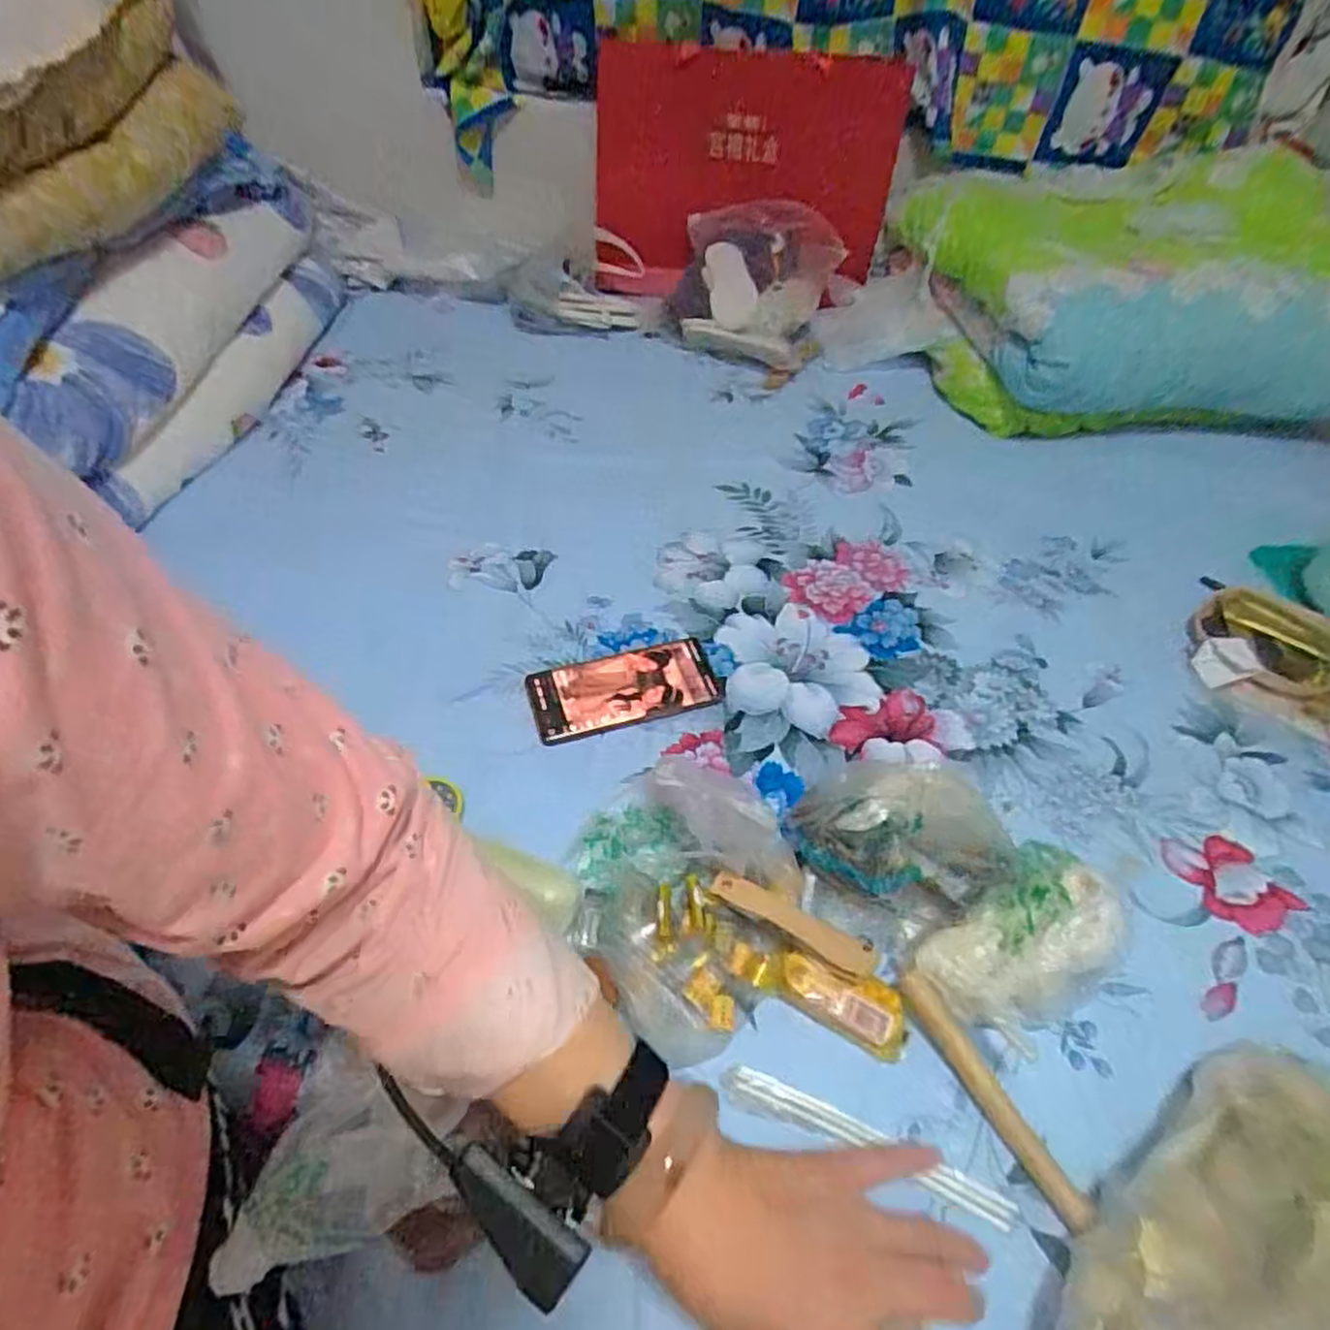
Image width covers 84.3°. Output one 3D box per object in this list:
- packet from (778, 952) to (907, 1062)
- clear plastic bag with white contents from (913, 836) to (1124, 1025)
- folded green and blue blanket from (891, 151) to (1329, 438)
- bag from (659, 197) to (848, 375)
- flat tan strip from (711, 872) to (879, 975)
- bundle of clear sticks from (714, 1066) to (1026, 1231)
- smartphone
[{"bbox_3d":[0.117,0.219,0.479,0.084,0.026,0.040,21,52,13],"label":"packet"},{"bbox_3d":[0.244,0.190,0.492,0.135,0.055,0.087,-29,57,-27],"label":"clear plastic bag with white contents"},{"bbox_3d":[0.679,-0.523,1.020,0.570,0.250,0.438,-3,49,-8],"label":"folded green and blue blanket"},{"bbox_3d":[0.136,-0.592,1.112,0.241,0.156,0.292,10,49,4],"label":"bag"},{"bbox_3d":[0.090,0.178,0.512,0.119,0.014,0.022,23,52,15],"label":"flat tan strip"},{"bbox_3d":[0.120,0.284,0.438,0.175,0.006,0.019,20,51,13],"label":"bundle of clear sticks"},{"bbox_3d":[-0.035,0.019,0.654,0.165,0.007,0.078,-13,52,-15],"label":"smartphone"}]

